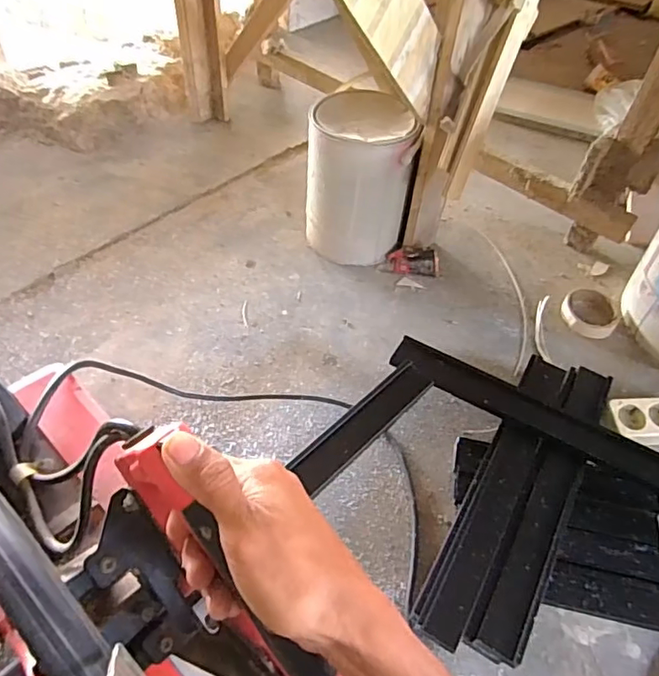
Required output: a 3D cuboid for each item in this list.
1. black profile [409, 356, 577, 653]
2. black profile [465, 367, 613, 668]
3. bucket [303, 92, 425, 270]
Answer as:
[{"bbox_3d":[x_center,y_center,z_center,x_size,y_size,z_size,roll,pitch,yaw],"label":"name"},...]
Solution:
[{"bbox_3d":[0.214,0.173,0.680,0.058,0.021,0.416,26,53,17],"label":"black profile"},{"bbox_3d":[0.271,0.183,0.676,0.060,0.022,0.418,26,52,17],"label":"black profile"},{"bbox_3d":[0.047,-0.272,0.960,0.163,0.238,0.171,2,49,-3],"label":"bucket"}]

